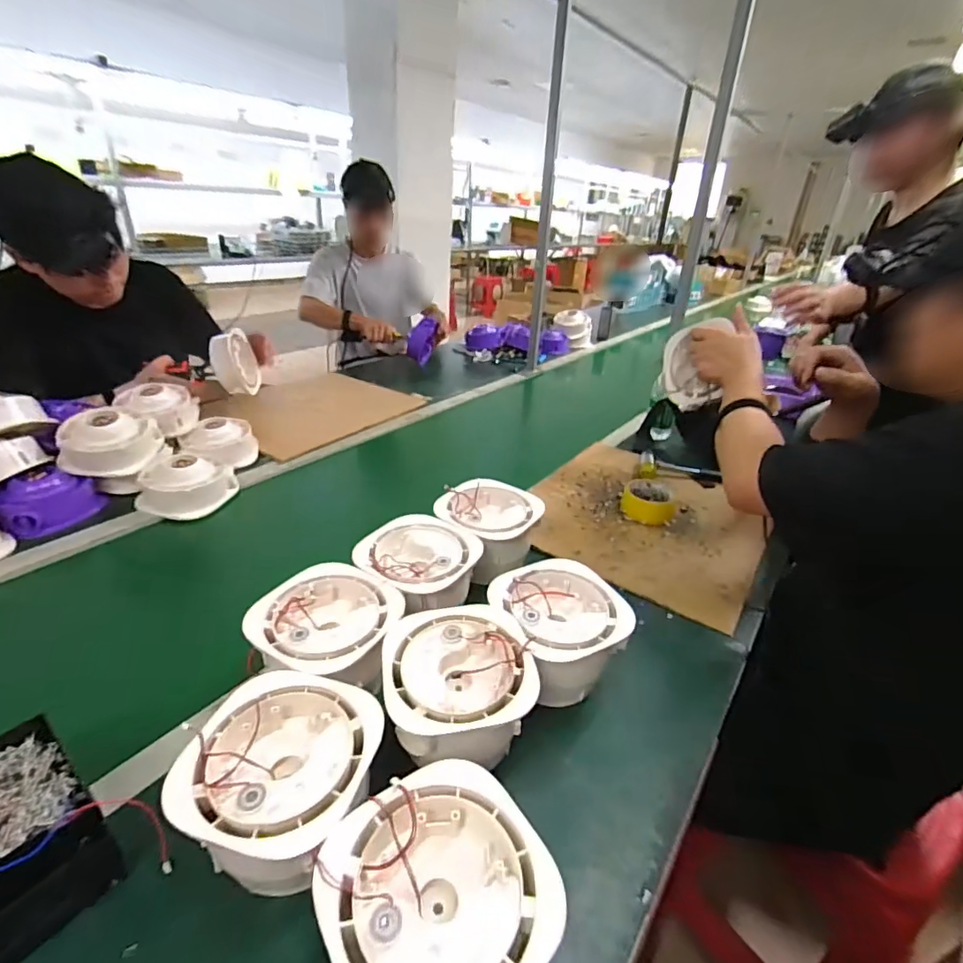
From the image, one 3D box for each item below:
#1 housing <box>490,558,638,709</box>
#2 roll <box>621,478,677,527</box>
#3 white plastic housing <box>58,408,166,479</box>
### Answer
[{"bbox_3d":[0.083,0.171,0.569,0.128,0.098,0.130,-11,31,-25],"label":"housing"},{"bbox_3d":[0.301,0.036,0.906,0.092,0.042,0.095,3,28,-1],"label":"roll"},{"bbox_3d":[-0.641,-0.073,0.858,0.128,0.078,0.112,0,28,-6],"label":"white plastic housing"}]

